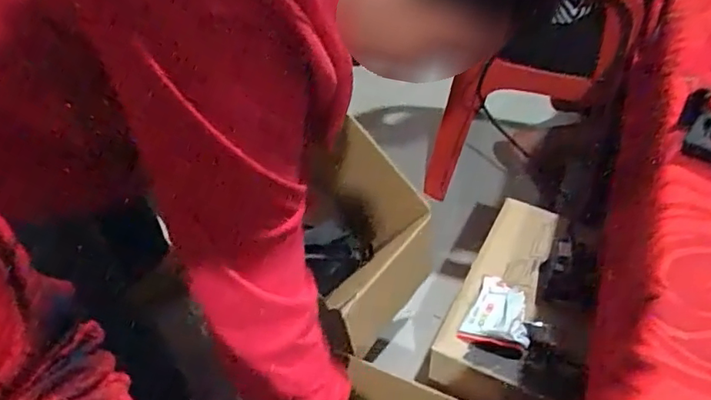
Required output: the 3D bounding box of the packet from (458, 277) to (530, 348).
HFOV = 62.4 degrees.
[{"bbox_3d":[0.188,0.141,0.778,0.080,0.027,0.116,9,44,12],"label":"packet"}]

